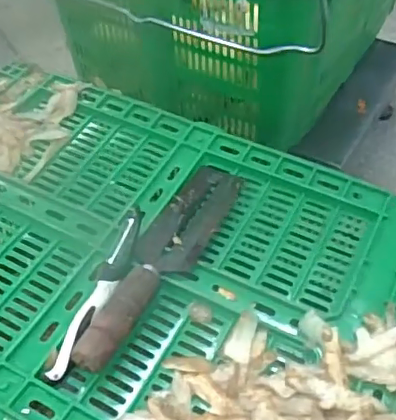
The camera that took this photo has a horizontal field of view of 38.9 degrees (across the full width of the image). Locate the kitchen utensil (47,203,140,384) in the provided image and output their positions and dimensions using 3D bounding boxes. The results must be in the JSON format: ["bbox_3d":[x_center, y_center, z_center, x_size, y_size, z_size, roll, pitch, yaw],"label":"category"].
[{"bbox_3d":[-0.086,0.069,0.492,0.023,0.016,0.167,15,54,15],"label":"kitchen utensil"}]

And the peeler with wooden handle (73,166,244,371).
[{"bbox_3d":[-0.032,0.039,0.519,0.058,0.033,0.248,23,54,18],"label":"peeler with wooden handle"}]

